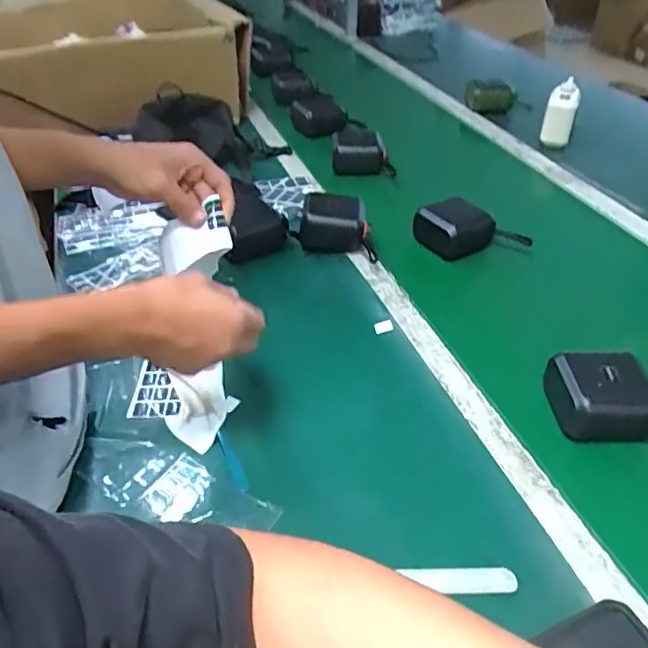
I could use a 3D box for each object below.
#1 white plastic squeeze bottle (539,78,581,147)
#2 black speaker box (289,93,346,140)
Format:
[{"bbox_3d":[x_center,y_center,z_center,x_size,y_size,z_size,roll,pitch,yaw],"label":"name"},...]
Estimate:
[{"bbox_3d":[0.445,-0.398,1.083,0.048,0.122,0.044,19,20,22],"label":"white plastic squeeze bottle"},{"bbox_3d":[-0.012,-0.424,1.186,0.107,0.073,0.074,-5,40,-4],"label":"black speaker box"}]

